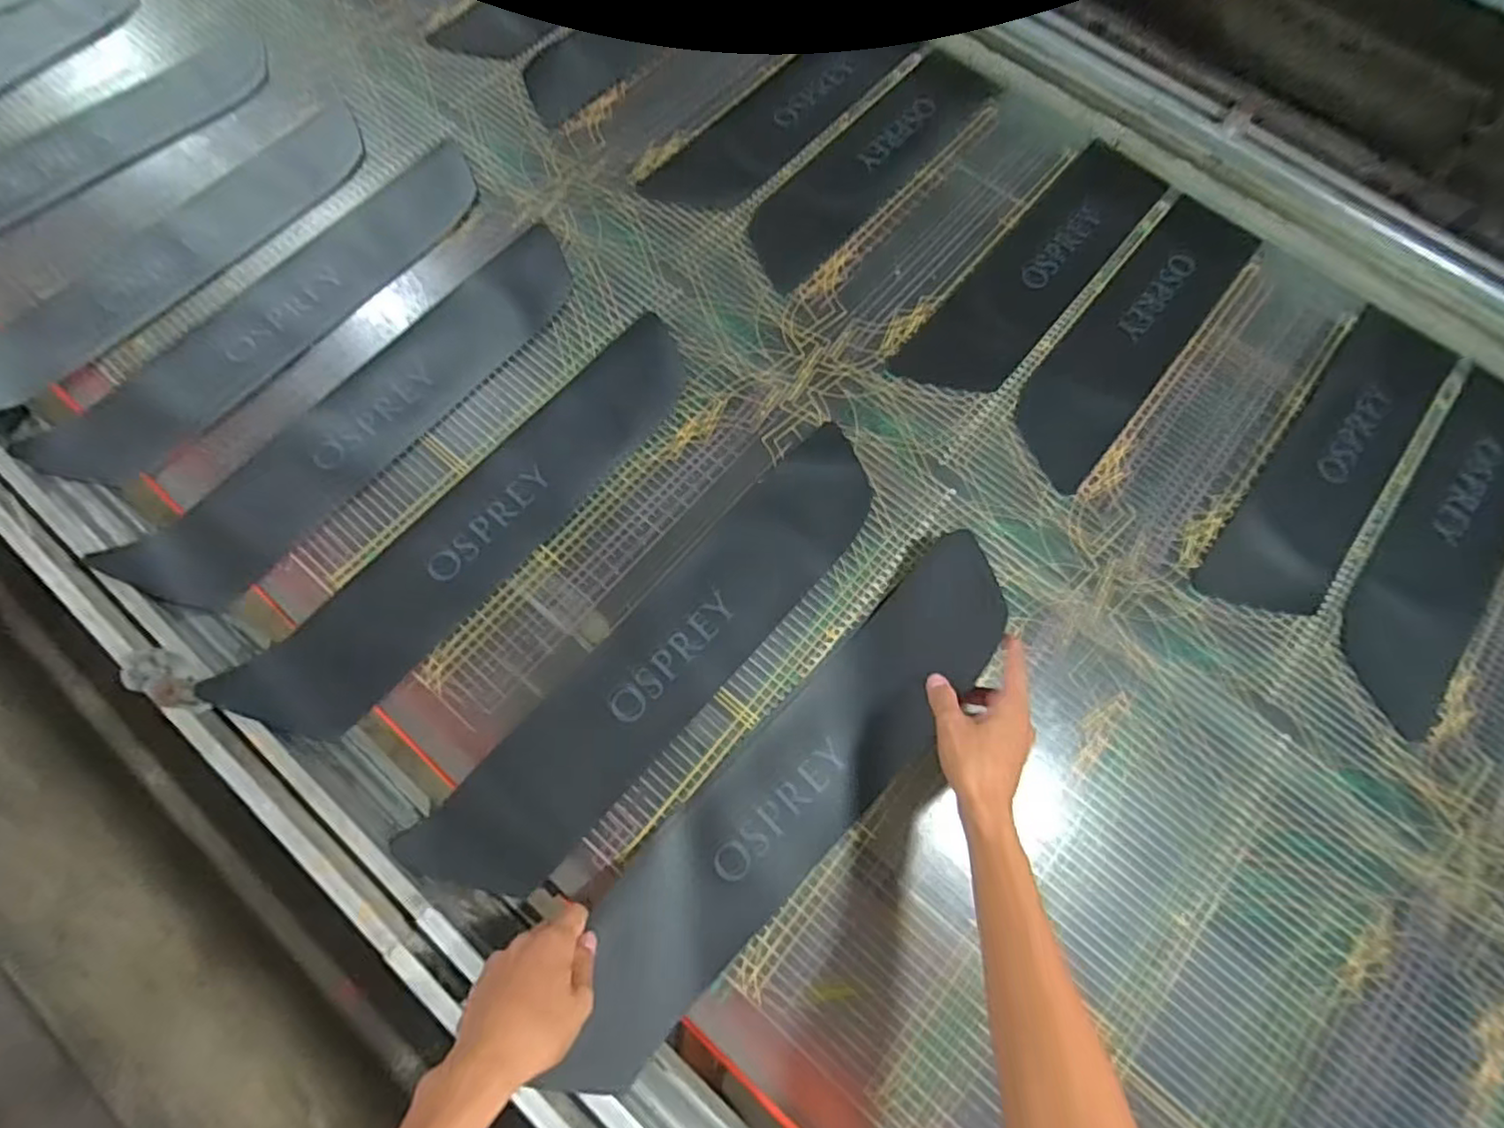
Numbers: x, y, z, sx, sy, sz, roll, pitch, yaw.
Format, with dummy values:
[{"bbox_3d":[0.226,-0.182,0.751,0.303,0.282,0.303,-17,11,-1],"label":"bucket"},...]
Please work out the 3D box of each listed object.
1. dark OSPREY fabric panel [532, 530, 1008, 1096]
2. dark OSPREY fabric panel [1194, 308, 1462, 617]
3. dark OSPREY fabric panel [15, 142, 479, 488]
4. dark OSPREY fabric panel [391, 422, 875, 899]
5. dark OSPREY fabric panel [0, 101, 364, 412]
[{"bbox_3d":[0.032,0.211,0.579,0.124,0.065,0.501,40,80,14],"label":"dark OSPREY fabric panel"},{"bbox_3d":[0.645,-0.114,0.730,0.121,0.018,0.446,37,72,13],"label":"dark OSPREY fabric panel"},{"bbox_3d":[-0.539,-0.302,0.773,0.128,0.009,0.566,34,72,12],"label":"dark OSPREY fabric panel"},{"bbox_3d":[-0.071,0.083,0.645,0.117,0.010,0.556,41,75,11],"label":"dark OSPREY fabric panel"},{"bbox_3d":[-0.694,-0.367,0.787,0.161,0.021,0.571,39,73,14],"label":"dark OSPREY fabric panel"}]

